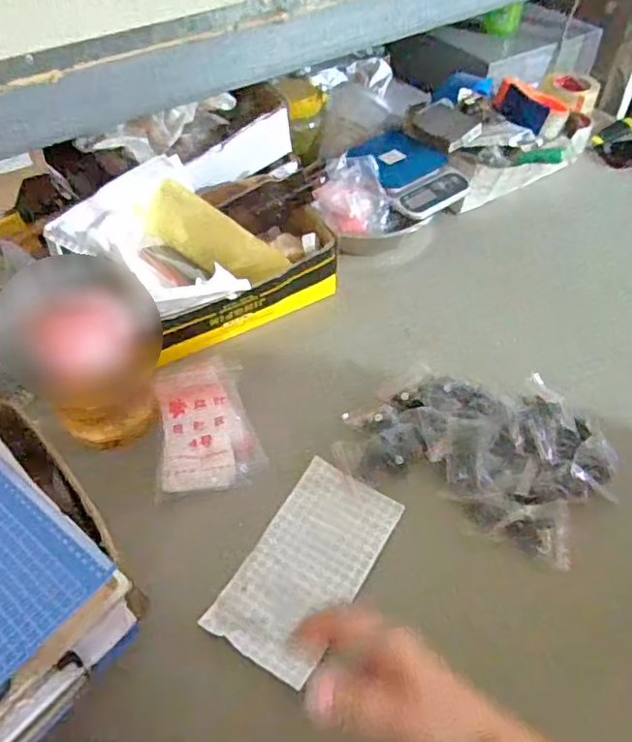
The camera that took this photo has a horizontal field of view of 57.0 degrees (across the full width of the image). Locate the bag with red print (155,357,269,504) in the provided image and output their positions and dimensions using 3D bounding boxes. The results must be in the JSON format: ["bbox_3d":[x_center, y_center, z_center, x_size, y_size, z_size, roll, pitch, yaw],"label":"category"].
[{"bbox_3d":[-0.143,0.067,0.748,0.123,0.025,0.192,-12,51,-9],"label":"bag with red print"}]

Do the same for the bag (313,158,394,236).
[{"bbox_3d":[0.059,-0.278,0.924,0.118,0.096,0.085,4,50,4],"label":"bag"}]

